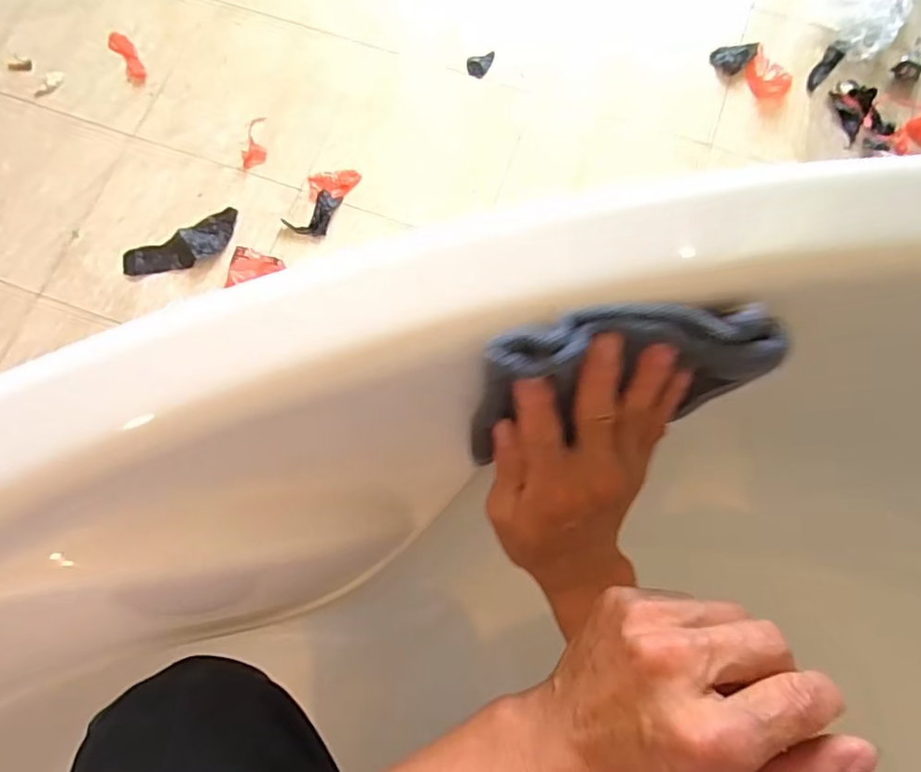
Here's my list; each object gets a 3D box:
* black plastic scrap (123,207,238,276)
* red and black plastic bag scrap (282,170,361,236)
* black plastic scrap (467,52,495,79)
[{"bbox_3d":[-0.422,-0.212,0.863,0.182,0.013,0.064,-27,77,-7],"label":"black plastic scrap"},{"bbox_3d":[-0.216,-0.291,0.886,0.069,0.006,0.129,25,77,6],"label":"red and black plastic bag scrap"},{"bbox_3d":[0.036,-0.539,0.954,0.049,0.009,0.038,-13,76,-4],"label":"black plastic scrap"}]

